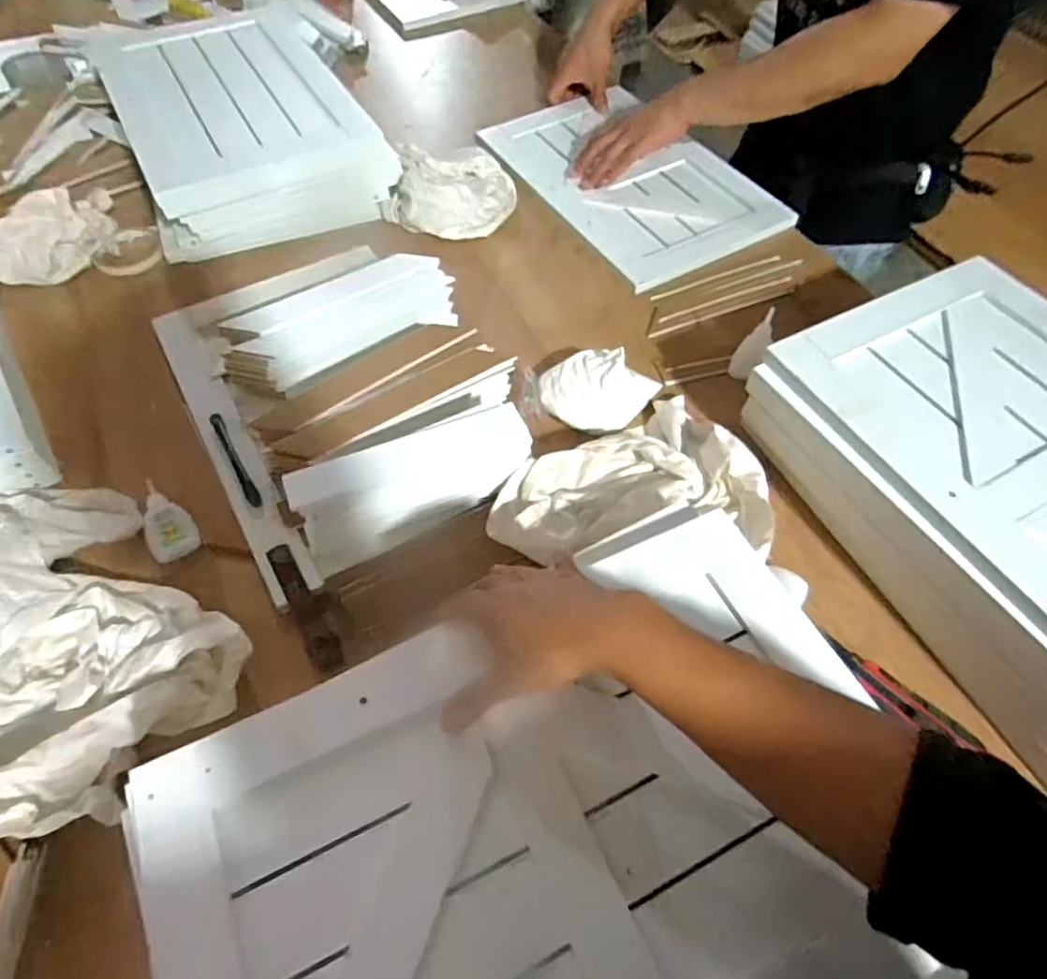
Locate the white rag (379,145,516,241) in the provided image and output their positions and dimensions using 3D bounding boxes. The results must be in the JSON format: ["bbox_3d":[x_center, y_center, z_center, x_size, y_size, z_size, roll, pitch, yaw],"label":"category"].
[{"bbox_3d":[-0.098,-0.419,0.845,0.169,0.063,0.162,9,58,5],"label":"white rag"}]

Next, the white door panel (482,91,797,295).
[{"bbox_3d":[0.156,-0.462,0.895,0.274,0.022,0.437,-27,62,-16],"label":"white door panel"}]

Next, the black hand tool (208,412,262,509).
[{"bbox_3d":[-0.284,-0.031,0.600,0.012,0.012,0.122,-29,63,-17],"label":"black hand tool"}]

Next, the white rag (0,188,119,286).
[{"bbox_3d":[-0.598,-0.323,0.765,0.169,0.059,0.090,-32,63,-19],"label":"white rag"}]

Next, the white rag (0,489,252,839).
[{"bbox_3d":[-0.408,0.114,0.490,0.322,0.059,0.267,38,65,21],"label":"white rag"}]

